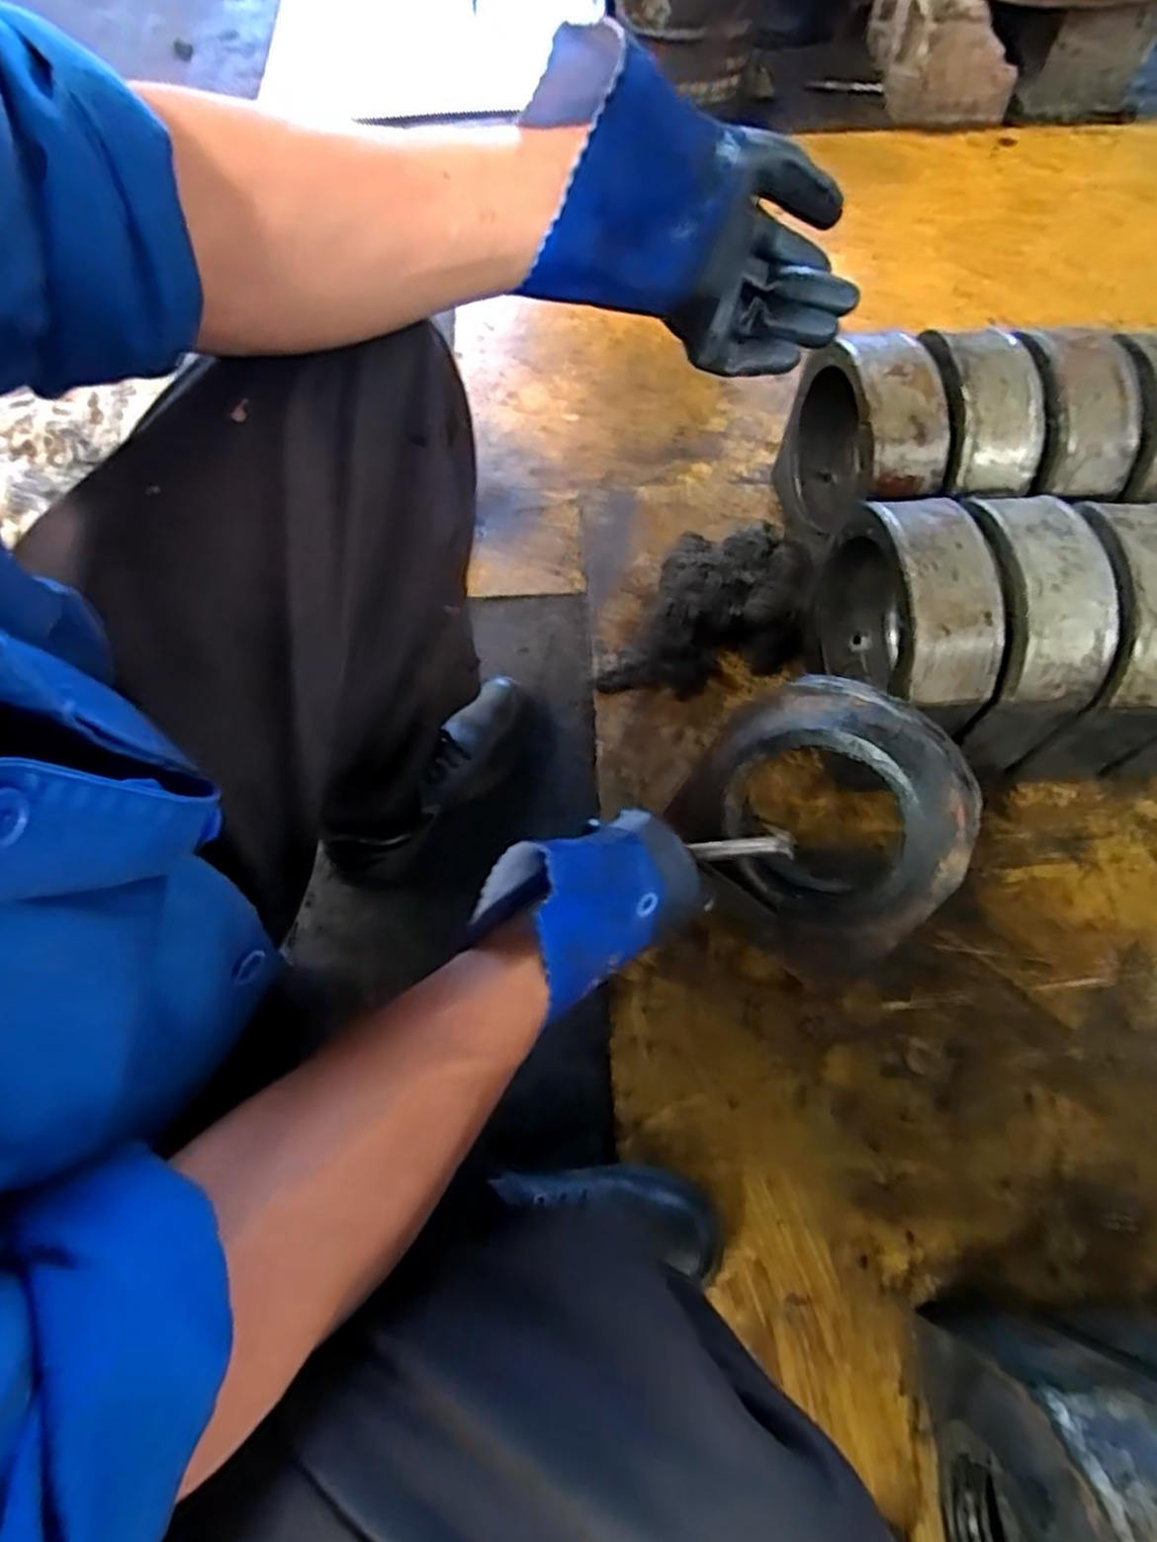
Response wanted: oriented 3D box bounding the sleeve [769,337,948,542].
[{"bbox_3d":[0.321,-0.365,0.831,0.091,0.213,0.216,-15,65,-7],"label":"sleeve"}]

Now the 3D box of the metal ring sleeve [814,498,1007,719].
[{"bbox_3d":[0.319,-0.142,0.706,0.091,0.197,0.205,-5,64,-2],"label":"metal ring sleeve"}]

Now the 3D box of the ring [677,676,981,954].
[{"bbox_3d":[0.210,0.037,0.595,0.207,0.043,0.201,5,103,24],"label":"ring"}]

